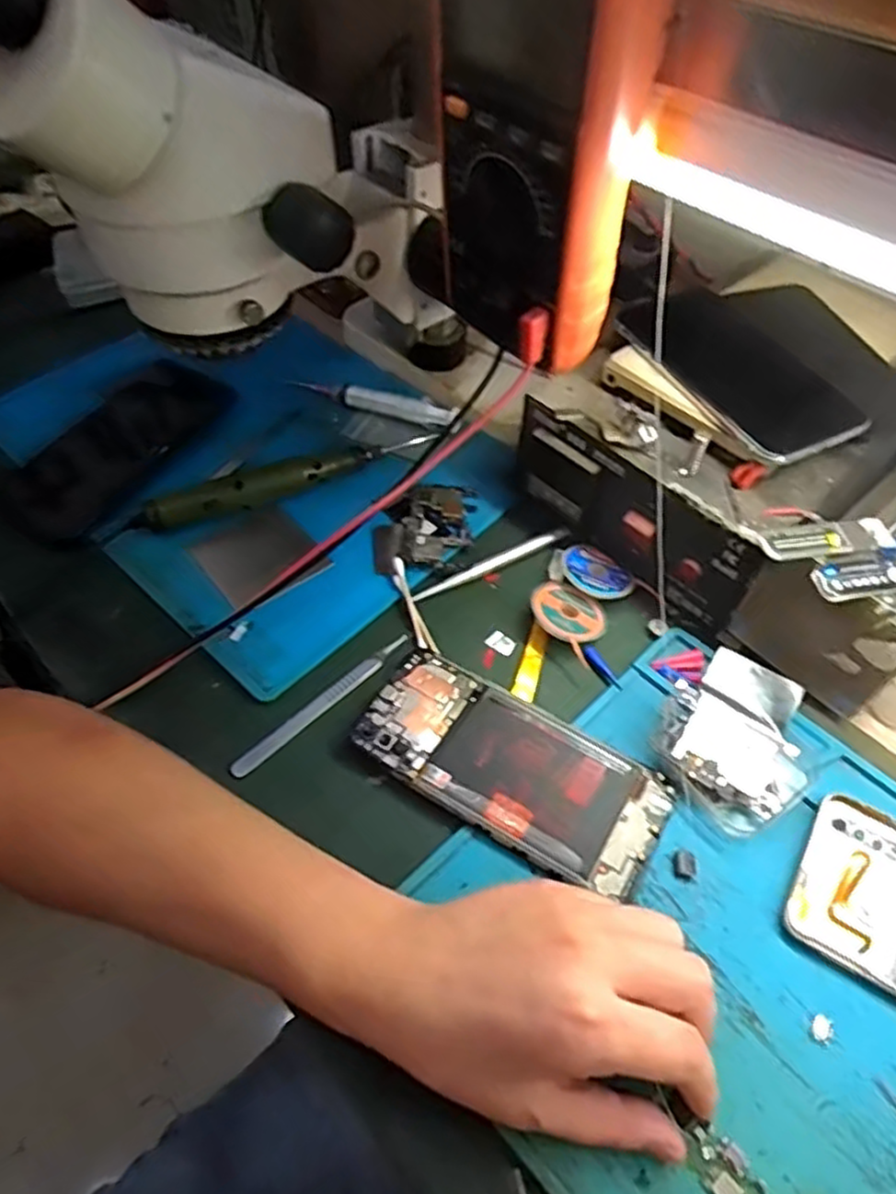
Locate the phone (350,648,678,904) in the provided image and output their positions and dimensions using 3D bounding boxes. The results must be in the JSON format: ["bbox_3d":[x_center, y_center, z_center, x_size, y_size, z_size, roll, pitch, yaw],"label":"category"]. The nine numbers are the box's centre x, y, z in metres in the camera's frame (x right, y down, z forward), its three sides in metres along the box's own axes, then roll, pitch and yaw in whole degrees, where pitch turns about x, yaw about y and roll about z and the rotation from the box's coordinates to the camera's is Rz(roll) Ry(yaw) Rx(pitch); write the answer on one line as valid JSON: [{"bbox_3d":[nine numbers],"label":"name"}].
[{"bbox_3d":[0.032,0.086,0.372,0.156,0.008,0.071,27,57,19],"label":"phone"}]

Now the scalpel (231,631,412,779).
[{"bbox_3d":[-0.069,0.059,0.406,0.118,0.005,0.013,-37,61,-25],"label":"scalpel"}]

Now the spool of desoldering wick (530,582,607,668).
[{"bbox_3d":[0.072,0.012,0.430,0.036,0.011,0.051,-36,61,-25],"label":"spool of desoldering wick"}]

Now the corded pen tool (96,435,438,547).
[{"bbox_3d":[-0.114,-0.076,0.485,0.223,0.028,0.015,-22,56,-16],"label":"corded pen tool"}]

